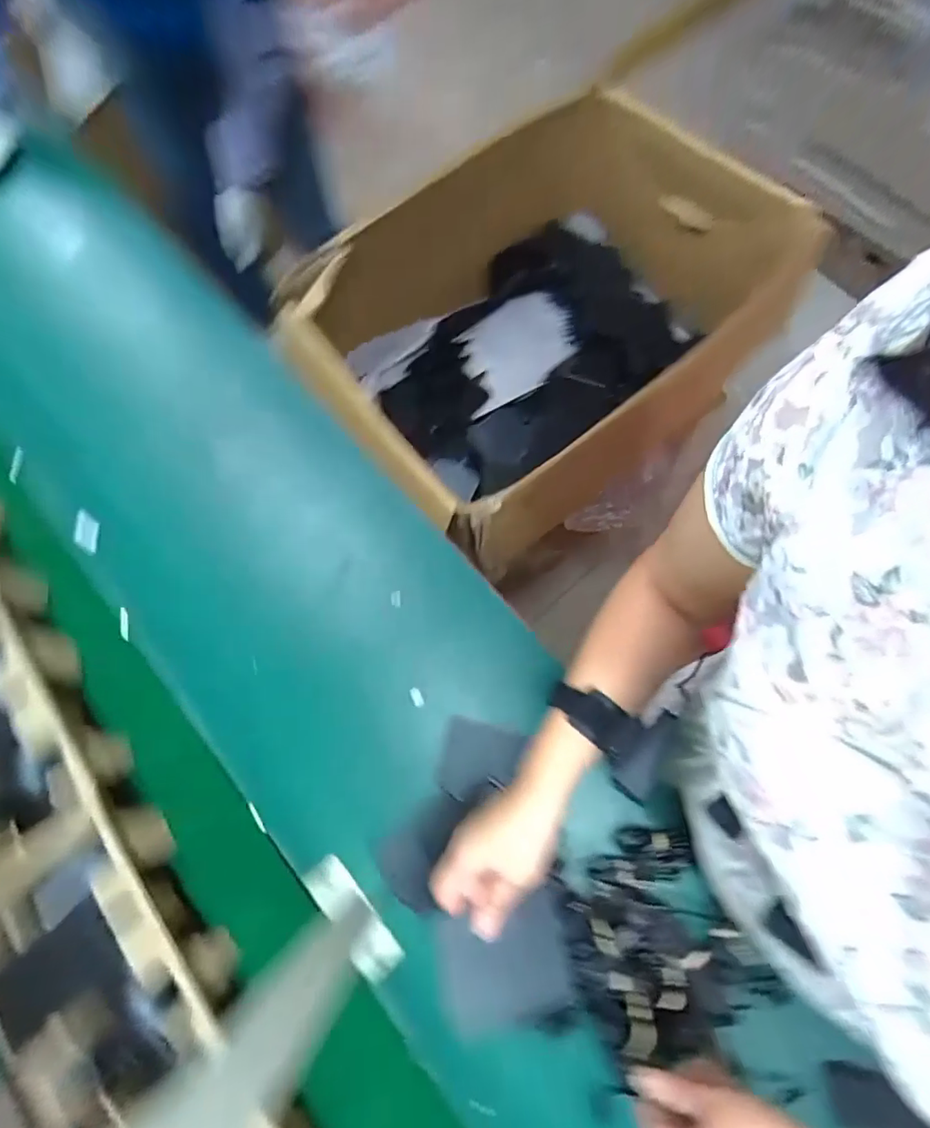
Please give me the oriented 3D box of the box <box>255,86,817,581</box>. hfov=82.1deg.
[{"bbox_3d":[0.130,-0.352,0.841,0.697,0.314,0.468,-42,76,-11],"label":"box"}]

